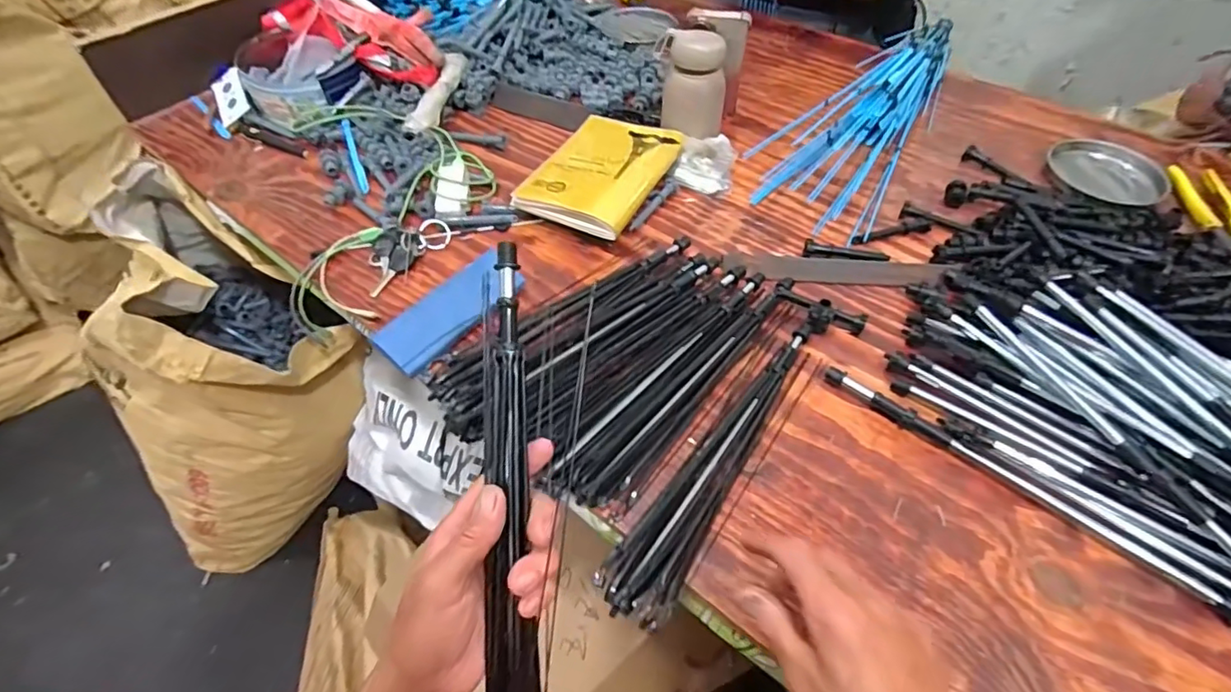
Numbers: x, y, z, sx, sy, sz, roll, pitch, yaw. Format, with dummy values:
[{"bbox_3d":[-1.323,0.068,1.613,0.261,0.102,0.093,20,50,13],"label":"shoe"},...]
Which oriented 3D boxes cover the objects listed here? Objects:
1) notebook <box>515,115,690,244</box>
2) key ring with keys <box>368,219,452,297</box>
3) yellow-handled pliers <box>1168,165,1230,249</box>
[{"bbox_3d":[-0.018,-0.220,0.708,0.141,0.016,0.212,22,55,15],"label":"notebook"},{"bbox_3d":[-0.253,-0.114,0.665,0.060,0.016,0.116,33,62,23],"label":"key ring with keys"},{"bbox_3d":[0.714,-0.159,0.675,0.064,0.012,0.165,8,55,8],"label":"yellow-handled pliers"}]

